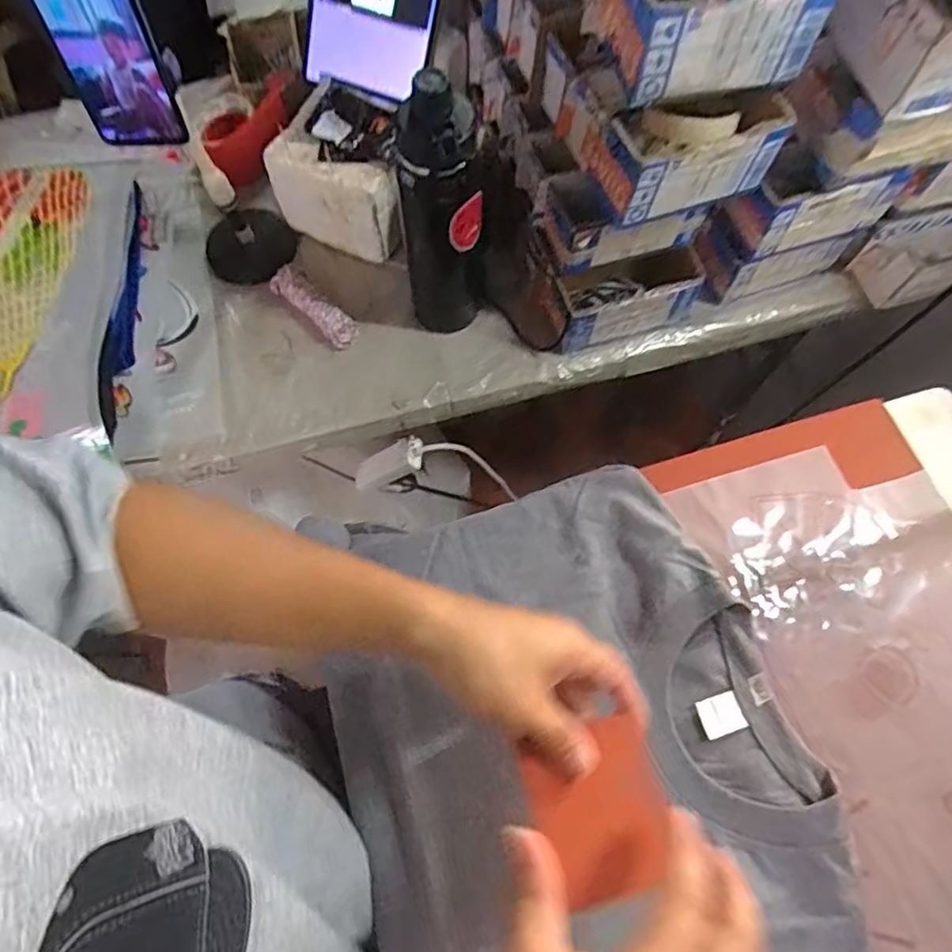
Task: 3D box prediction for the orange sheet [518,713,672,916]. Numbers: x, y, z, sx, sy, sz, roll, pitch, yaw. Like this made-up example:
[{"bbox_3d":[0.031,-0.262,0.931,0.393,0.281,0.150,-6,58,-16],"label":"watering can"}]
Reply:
[{"bbox_3d":[0.071,0.188,0.343,0.076,0.012,0.084,-10,53,-11],"label":"orange sheet"}]

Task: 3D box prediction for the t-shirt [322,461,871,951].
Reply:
[{"bbox_3d":[0.069,0.201,0.417,0.309,0.015,0.400,-15,70,-6],"label":"t-shirt"}]

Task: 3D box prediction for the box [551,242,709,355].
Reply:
[{"bbox_3d":[0.168,-0.201,0.684,0.165,0.080,0.072,-18,70,-7],"label":"box"}]

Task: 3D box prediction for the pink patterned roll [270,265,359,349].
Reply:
[{"bbox_3d":[-0.191,-0.199,0.710,0.130,0.023,0.034,40,74,14],"label":"pink patterned roll"}]

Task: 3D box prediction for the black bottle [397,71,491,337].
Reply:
[{"bbox_3d":[-0.032,-0.246,0.597,0.084,0.274,0.069,-3,69,-2],"label":"black bottle"}]

